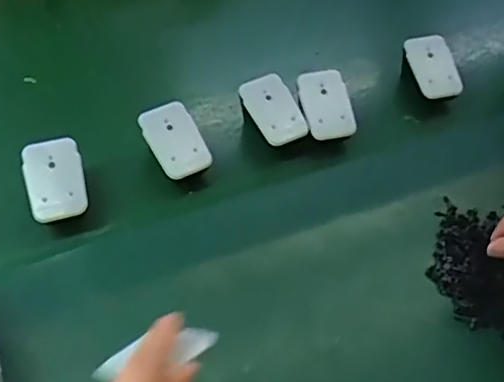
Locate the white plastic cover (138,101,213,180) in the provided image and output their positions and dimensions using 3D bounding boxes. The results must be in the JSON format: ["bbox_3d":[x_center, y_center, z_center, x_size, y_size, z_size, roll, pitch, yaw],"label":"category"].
[{"bbox_3d":[-0.065,-0.044,0.497,0.043,0.010,0.066,-27,79,-12],"label":"white plastic cover"}]

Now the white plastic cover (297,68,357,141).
[{"bbox_3d":[0.070,-0.081,0.538,0.042,0.010,0.069,-14,80,4],"label":"white plastic cover"}]

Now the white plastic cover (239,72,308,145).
[{"bbox_3d":[0.022,-0.075,0.527,0.044,0.012,0.065,-25,86,-10],"label":"white plastic cover"}]

